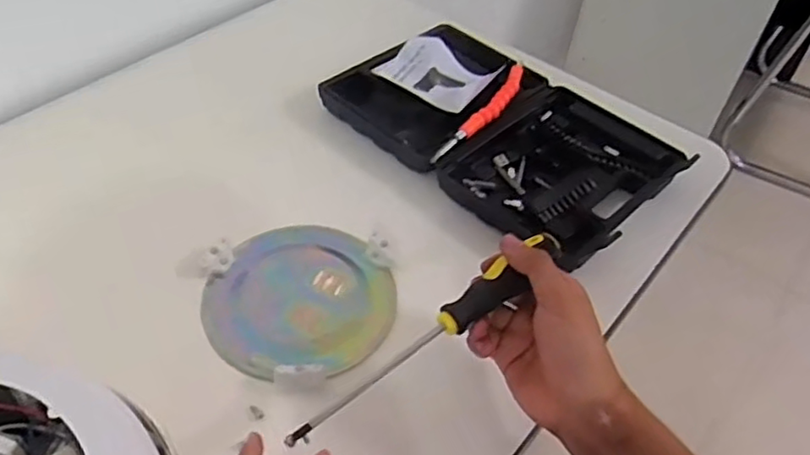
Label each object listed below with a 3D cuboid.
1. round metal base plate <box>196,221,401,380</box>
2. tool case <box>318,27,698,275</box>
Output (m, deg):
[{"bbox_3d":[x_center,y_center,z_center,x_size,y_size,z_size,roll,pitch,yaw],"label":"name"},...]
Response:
[{"bbox_3d":[-0.090,0.060,0.562,0.150,0.017,0.148,2,46,-3],"label":"round metal base plate"},{"bbox_3d":[0.098,-0.105,0.681,0.330,0.042,0.198,35,53,26],"label":"tool case"}]

